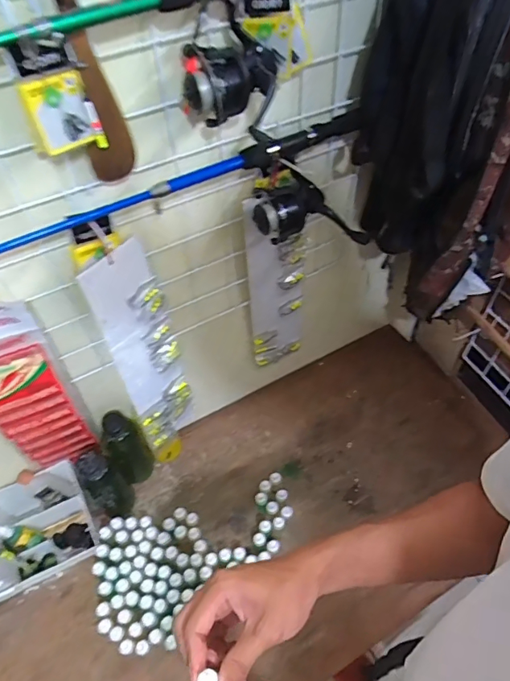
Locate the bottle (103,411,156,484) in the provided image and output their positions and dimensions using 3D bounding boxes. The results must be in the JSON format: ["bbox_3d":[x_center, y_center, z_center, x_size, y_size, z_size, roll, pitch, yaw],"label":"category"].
[{"bbox_3d":[-0.226,0.199,0.850,0.067,0.195,0.071,-29,56,-19],"label":"bottle"}]

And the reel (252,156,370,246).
[{"bbox_3d":[0.071,-0.176,0.607,0.147,0.094,0.064,-2,52,2],"label":"reel"}]

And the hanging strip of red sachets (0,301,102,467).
[{"bbox_3d":[-0.315,0.083,0.666,0.113,0.359,0.023,-23,54,-14],"label":"hanging strip of red sachets"}]

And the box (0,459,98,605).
[{"bbox_3d":[-0.400,0.330,0.801,0.232,0.096,0.154,-25,55,-16],"label":"box"}]

